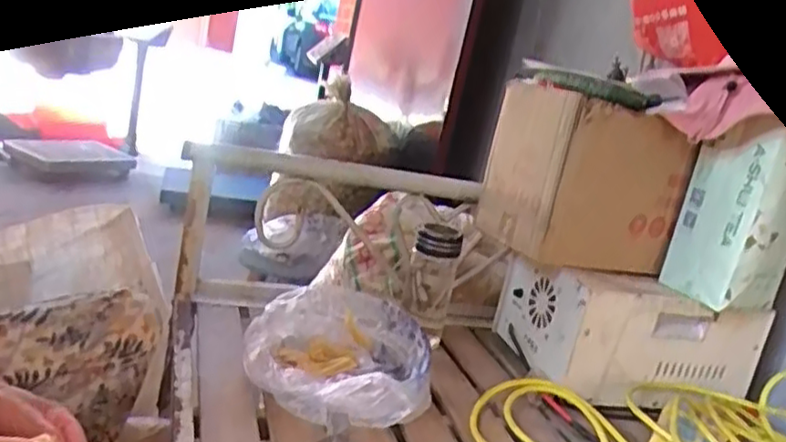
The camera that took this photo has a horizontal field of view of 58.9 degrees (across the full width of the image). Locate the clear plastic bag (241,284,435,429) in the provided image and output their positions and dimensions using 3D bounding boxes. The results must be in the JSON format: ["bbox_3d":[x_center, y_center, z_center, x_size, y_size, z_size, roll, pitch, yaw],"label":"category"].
[{"bbox_3d":[-0.067,0.168,0.892,0.226,0.077,0.309,5,19,0],"label":"clear plastic bag"}]

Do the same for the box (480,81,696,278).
[{"bbox_3d":[0.271,-0.073,1.018,0.223,0.225,0.205,0,20,-14],"label":"box"}]

